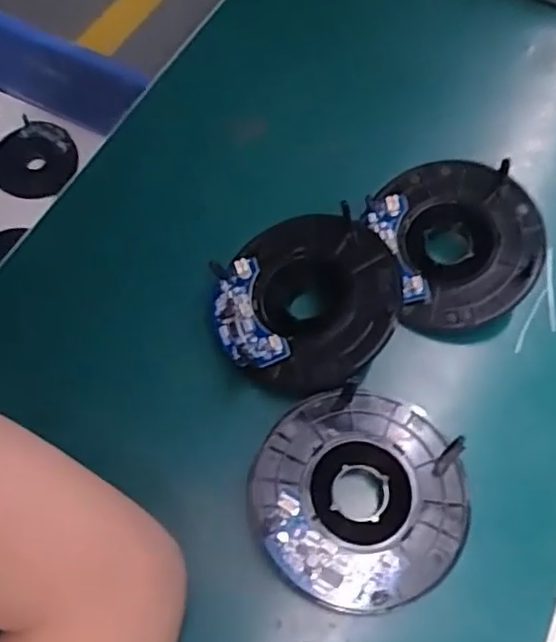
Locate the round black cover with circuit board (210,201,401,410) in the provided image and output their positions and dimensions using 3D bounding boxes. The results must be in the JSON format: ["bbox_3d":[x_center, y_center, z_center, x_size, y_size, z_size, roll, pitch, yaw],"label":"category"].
[{"bbox_3d":[0.015,-0.013,0.348,0.094,0.026,0.099,0,64,-1],"label":"round black cover with circuit board"}]

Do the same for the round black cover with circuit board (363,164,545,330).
[{"bbox_3d":[0.102,-0.048,0.364,0.086,0.021,0.098,-22,76,11],"label":"round black cover with circuit board"}]

